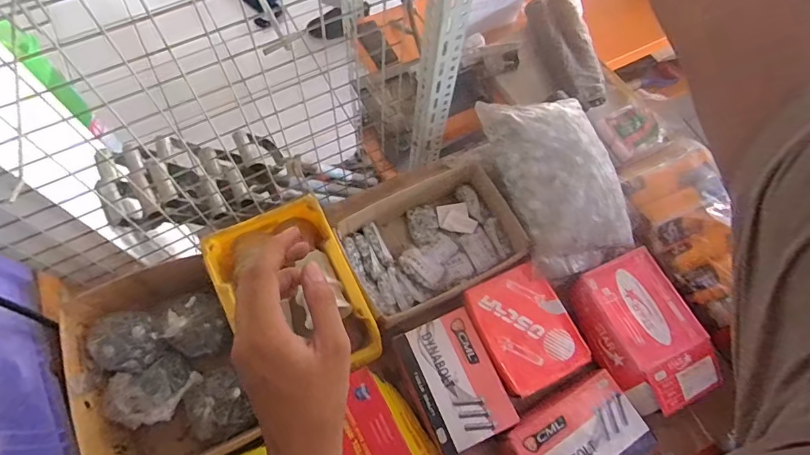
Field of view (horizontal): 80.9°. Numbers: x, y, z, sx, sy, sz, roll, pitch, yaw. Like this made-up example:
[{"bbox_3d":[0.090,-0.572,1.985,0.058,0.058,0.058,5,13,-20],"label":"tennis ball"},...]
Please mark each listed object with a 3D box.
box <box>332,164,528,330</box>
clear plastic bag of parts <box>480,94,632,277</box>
[{"bbox_3d":[0.053,0.032,0.853,0.287,0.095,0.206,-25,71,-12],"label":"box"},{"bbox_3d":[0.281,-0.086,0.861,0.209,0.090,0.325,-13,69,-8],"label":"clear plastic bag of parts"}]

